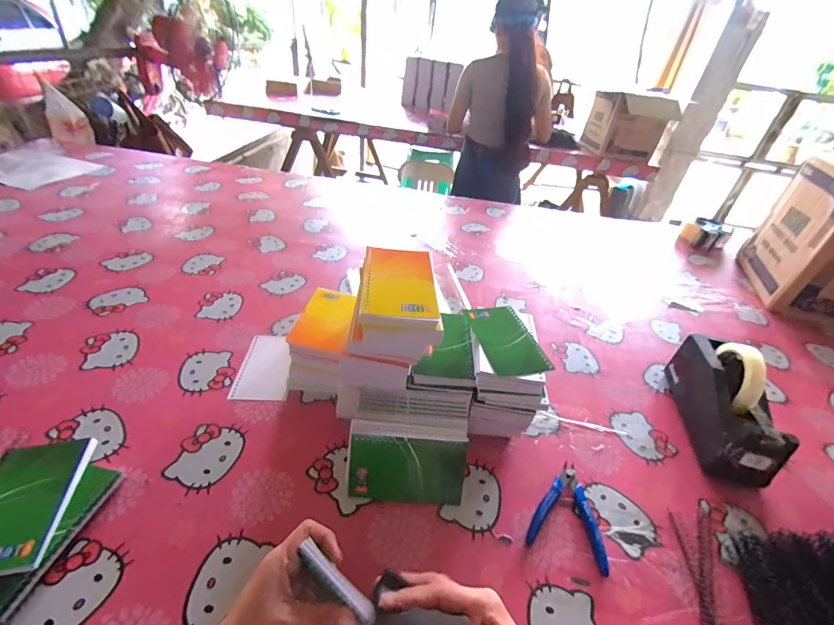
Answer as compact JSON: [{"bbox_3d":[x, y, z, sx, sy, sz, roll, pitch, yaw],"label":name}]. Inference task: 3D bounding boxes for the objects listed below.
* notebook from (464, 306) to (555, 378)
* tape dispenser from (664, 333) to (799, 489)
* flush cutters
[{"bbox_3d":[0.118,0.036,0.498,0.075,0.004,0.127,-10,44,-15],"label":"notebook"},{"bbox_3d":[0.441,0.123,0.531,0.068,0.125,0.200,12,38,6],"label":"tape dispenser"},{"bbox_3d":[0.177,0.229,0.437,0.082,0.013,0.109,16,38,11],"label":"flush cutters"}]

